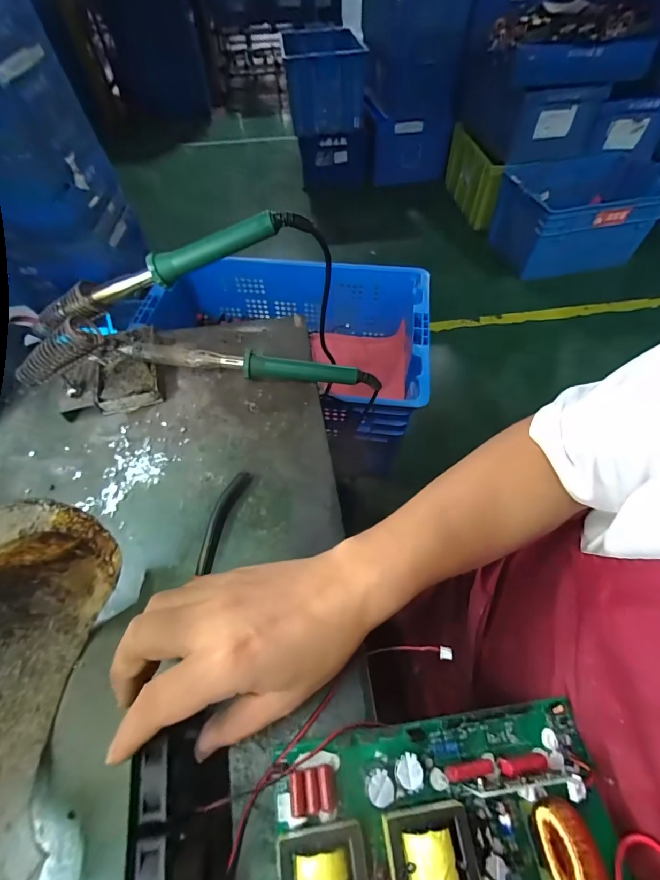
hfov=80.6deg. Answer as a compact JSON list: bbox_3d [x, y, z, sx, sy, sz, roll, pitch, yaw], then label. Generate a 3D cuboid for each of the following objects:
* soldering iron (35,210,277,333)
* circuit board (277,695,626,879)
[{"bbox_3d":[-0.179,-0.158,0.375,0.270,0.026,0.026,-16,53,12],"label":"soldering iron"},{"bbox_3d":[0.074,0.234,0.218,0.199,0.053,0.128,-5,54,-3],"label":"circuit board"}]

